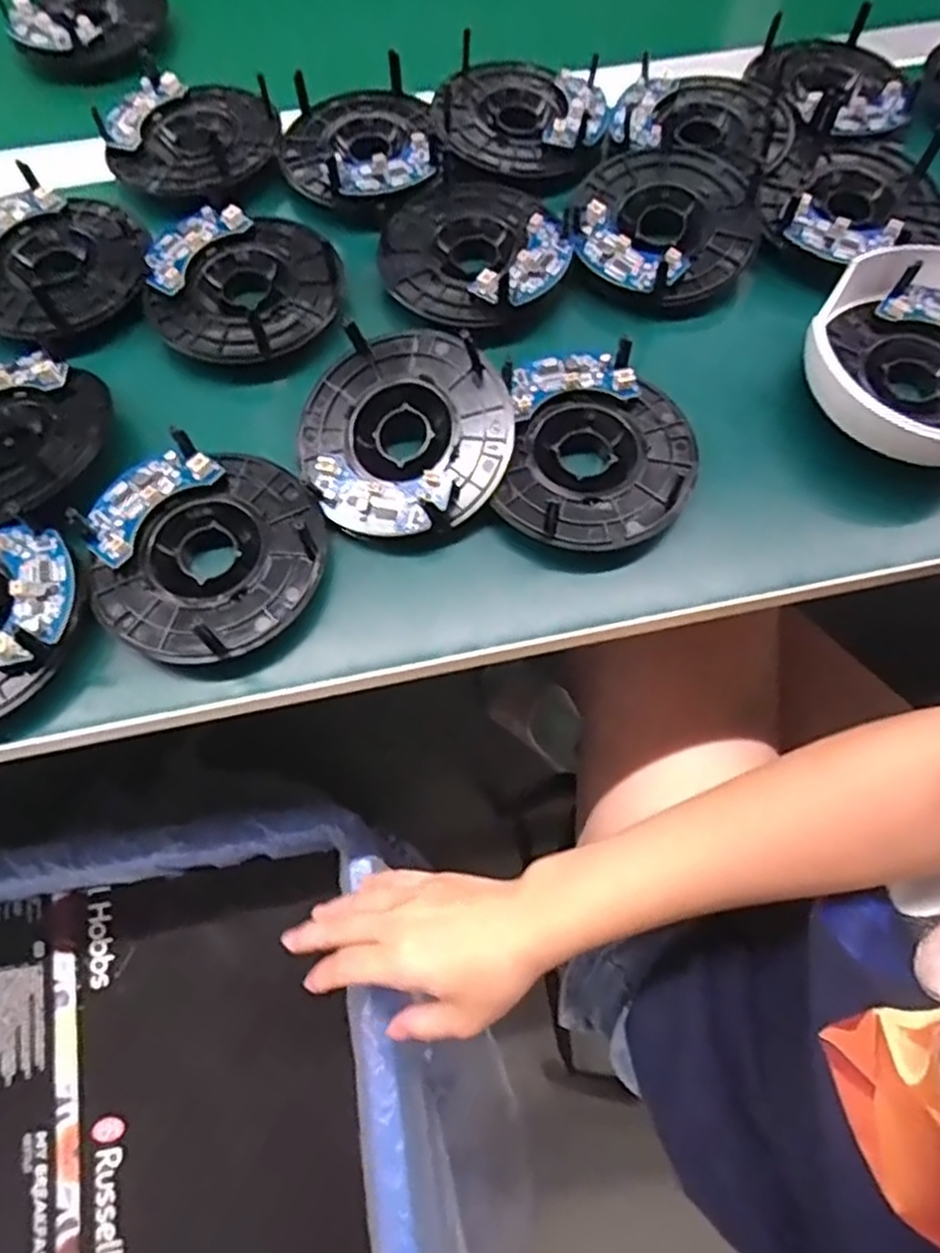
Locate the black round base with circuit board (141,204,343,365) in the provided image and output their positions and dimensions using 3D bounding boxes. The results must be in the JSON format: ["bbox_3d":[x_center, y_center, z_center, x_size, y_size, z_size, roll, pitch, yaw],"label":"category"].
[{"bbox_3d":[-0.119,-0.178,0.380,0.099,0.021,0.090,0,66,0],"label":"black round base with circuit board"}]

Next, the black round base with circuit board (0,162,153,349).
[{"bbox_3d":[-0.220,-0.194,0.389,0.097,0.023,0.096,0,66,0],"label":"black round base with circuit board"}]

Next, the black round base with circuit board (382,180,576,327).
[{"bbox_3d":[0.000,-0.205,0.391,0.096,0.025,0.101,-12,67,-6],"label":"black round base with circuit board"}]

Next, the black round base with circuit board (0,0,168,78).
[{"bbox_3d":[-0.255,-0.410,0.484,0.099,0.022,0.118,-16,67,-8],"label":"black round base with circuit board"}]

